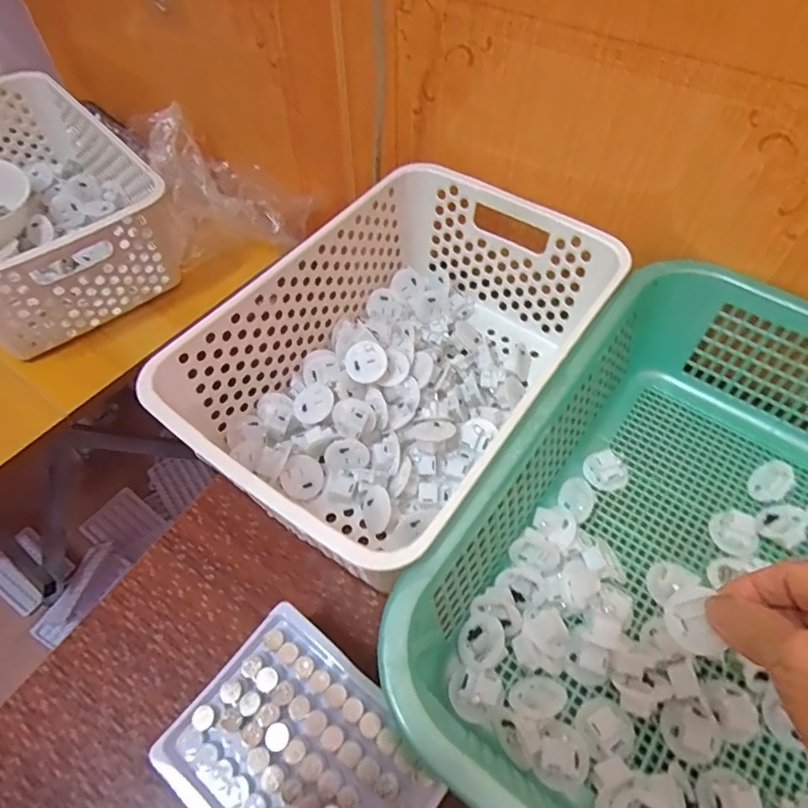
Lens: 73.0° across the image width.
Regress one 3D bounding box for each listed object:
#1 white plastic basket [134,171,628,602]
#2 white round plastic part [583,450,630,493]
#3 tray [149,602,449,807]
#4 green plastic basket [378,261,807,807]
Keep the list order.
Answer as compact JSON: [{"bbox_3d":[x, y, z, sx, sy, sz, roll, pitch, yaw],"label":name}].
[{"bbox_3d":[-0.001,-0.031,0.408,0.201,0.112,0.306,32,62,19],"label":"white plastic basket"},{"bbox_3d":[0.153,0.050,0.411,0.033,0.012,0.027,35,63,20],"label":"white round plastic part"},{"bbox_3d":[-0.051,0.184,0.282,0.128,0.015,0.097,34,62,20],"label":"tray"},{"bbox_3d":[0.199,0.097,0.323,0.289,0.092,0.378,33,62,19],"label":"green plastic basket"}]

